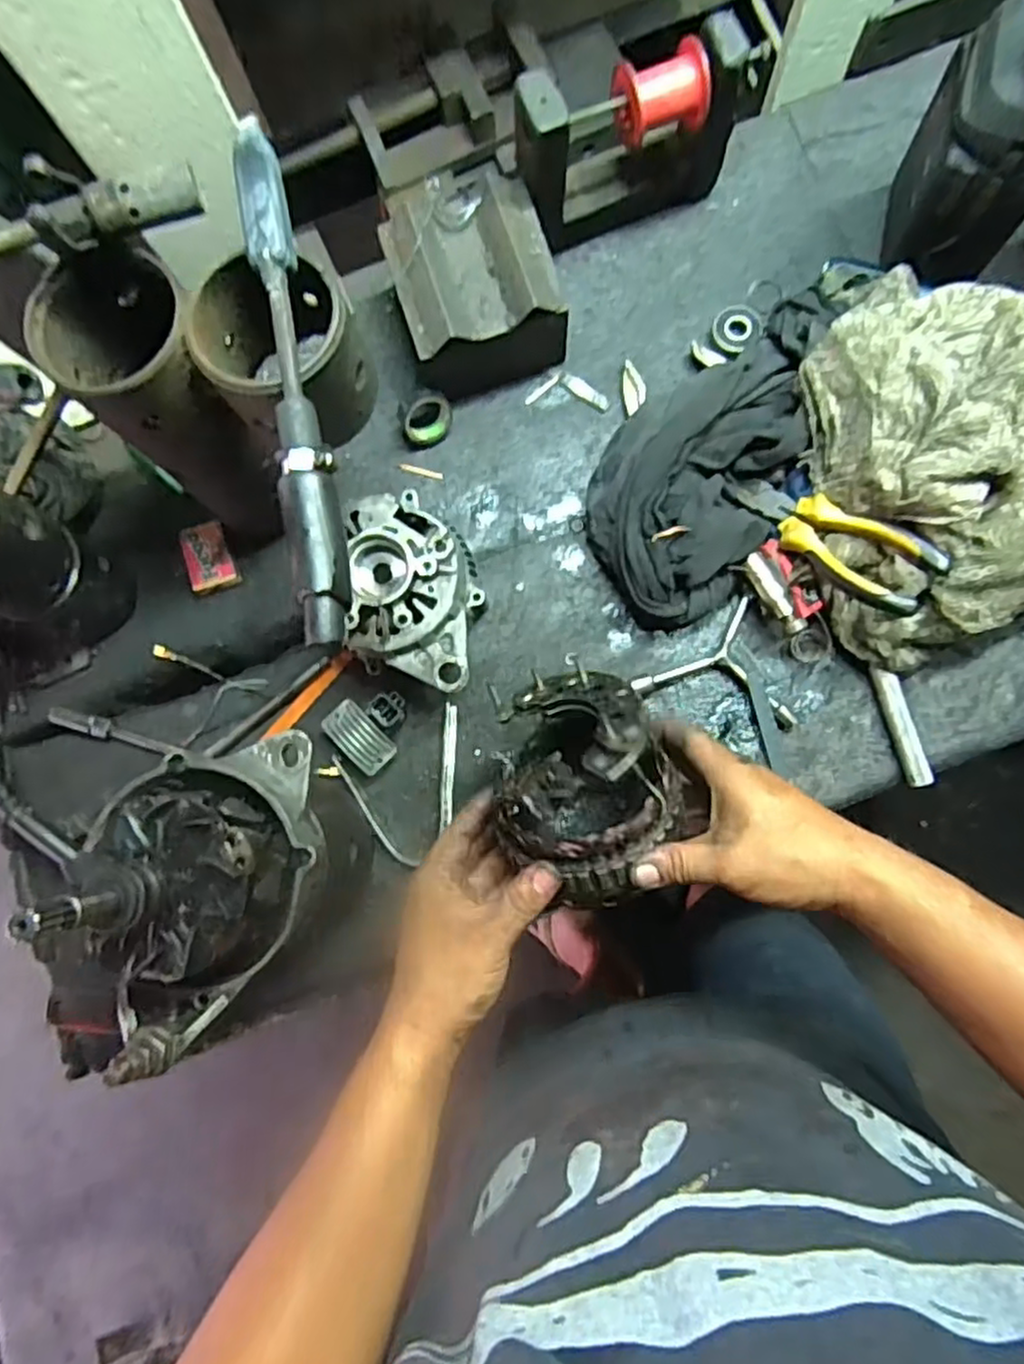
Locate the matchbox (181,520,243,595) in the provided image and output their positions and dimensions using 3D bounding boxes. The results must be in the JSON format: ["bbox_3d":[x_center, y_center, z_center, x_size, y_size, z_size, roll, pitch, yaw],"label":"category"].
[{"bbox_3d":[-0.257,-0.106,0.606,0.039,0.012,0.057,-20,81,1],"label":"matchbox"}]

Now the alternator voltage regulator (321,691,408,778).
[{"bbox_3d":[-0.116,0.035,0.585,0.057,0.031,0.065,35,86,8],"label":"alternator voltage regulator"}]

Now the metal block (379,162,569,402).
[{"bbox_3d":[-0.027,-0.313,0.582,0.124,0.100,0.136,-16,81,2],"label":"metal block"}]

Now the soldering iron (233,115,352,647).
[{"bbox_3d":[-0.113,-0.156,0.373,0.028,0.031,0.271,-9,81,3],"label":"soldering iron"}]

